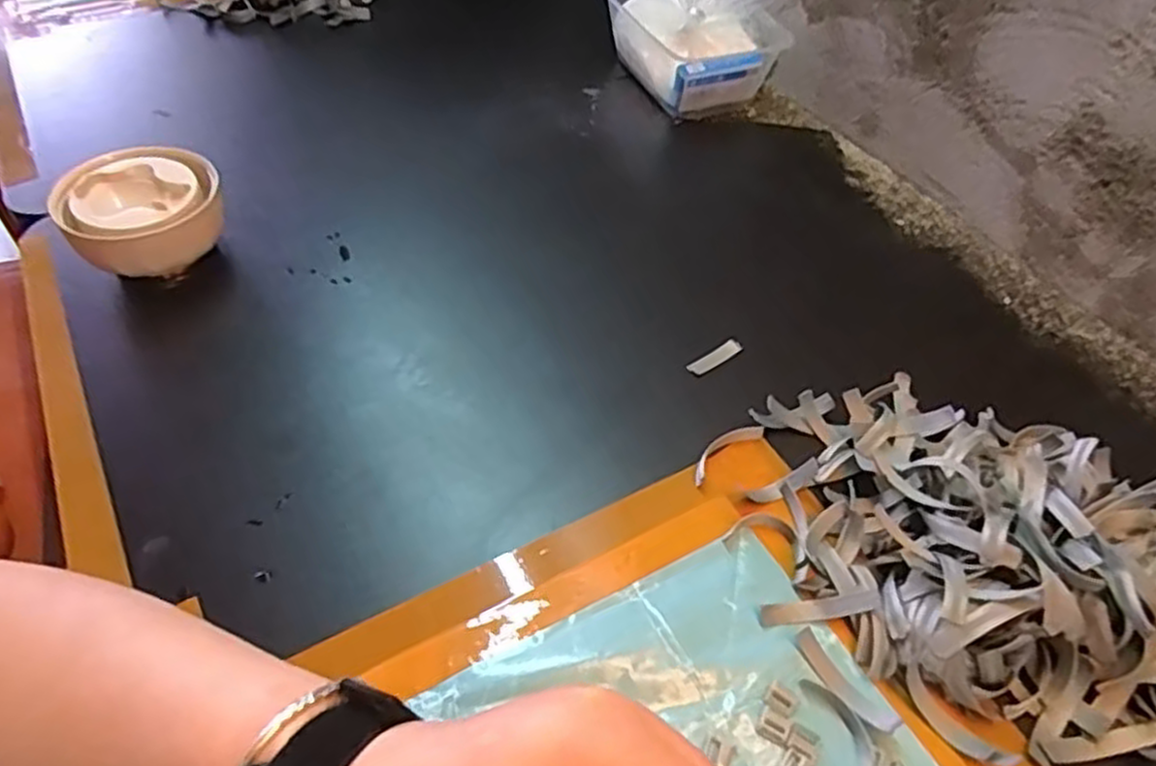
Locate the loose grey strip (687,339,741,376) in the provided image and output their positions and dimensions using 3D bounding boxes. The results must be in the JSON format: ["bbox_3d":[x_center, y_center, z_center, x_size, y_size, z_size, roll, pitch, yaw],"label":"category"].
[{"bbox_3d":[0.081,-0.015,0.443,0.038,0.004,0.010,-28,55,-25],"label":"loose grey strip"}]

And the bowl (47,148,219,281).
[{"bbox_3d":[-0.266,-0.101,0.466,0.090,0.054,0.084,2,48,-2],"label":"bowl"}]

